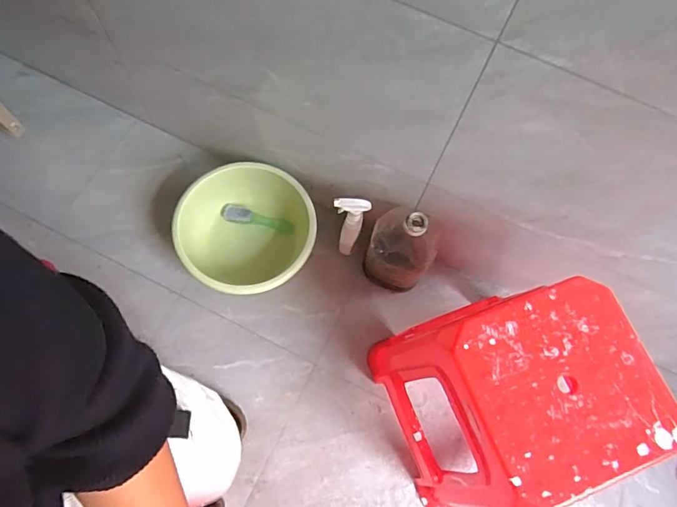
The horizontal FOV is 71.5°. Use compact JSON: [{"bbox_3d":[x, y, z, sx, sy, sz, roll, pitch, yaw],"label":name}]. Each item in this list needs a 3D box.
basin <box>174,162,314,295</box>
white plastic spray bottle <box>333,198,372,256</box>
[{"bbox_3d":[-0.241,-0.051,1.205,0.336,0.152,0.329,1,71,-3],"label":"basin"},{"bbox_3d":[0.023,-0.059,1.151,0.084,0.200,0.081,11,70,1],"label":"white plastic spray bottle"}]

